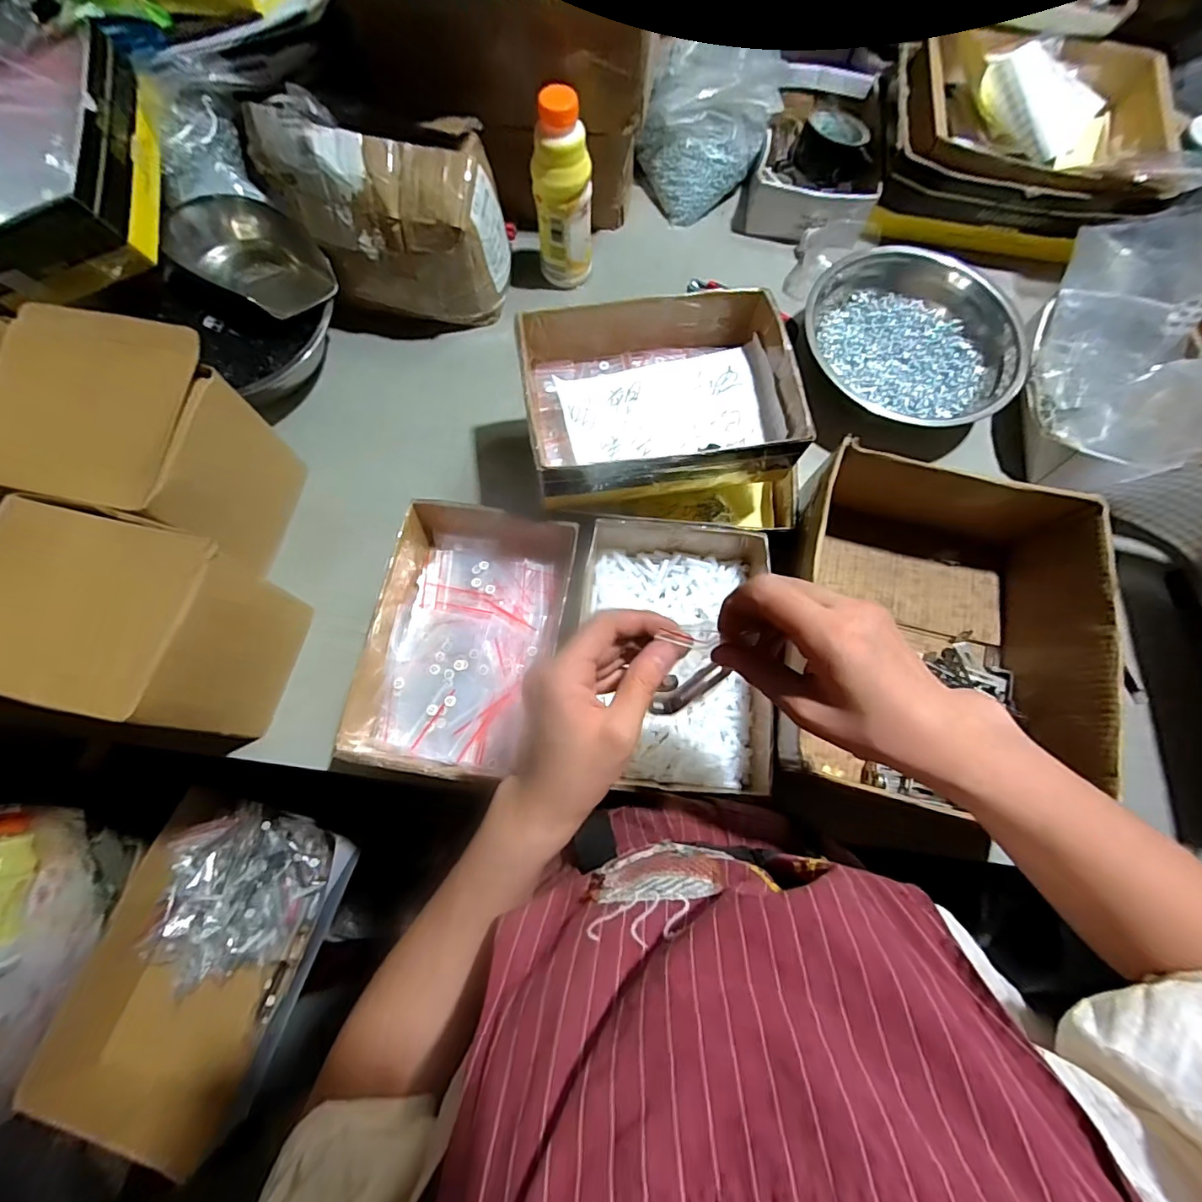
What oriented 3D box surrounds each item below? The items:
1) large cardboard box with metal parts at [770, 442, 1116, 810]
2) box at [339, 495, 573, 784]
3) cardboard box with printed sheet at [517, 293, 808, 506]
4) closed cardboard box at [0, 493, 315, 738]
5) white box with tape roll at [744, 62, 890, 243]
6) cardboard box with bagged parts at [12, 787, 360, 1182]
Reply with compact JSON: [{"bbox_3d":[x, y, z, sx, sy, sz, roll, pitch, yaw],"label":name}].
[{"bbox_3d":[0.312,0.017,0.504,0.262,0.124,0.271,10,73,2],"label":"large cardboard box with metal parts"},{"bbox_3d":[-0.133,0.032,0.507,0.170,0.063,0.263,9,73,2],"label":"box"},{"bbox_3d":[0.058,-0.198,0.507,0.243,0.065,0.178,-8,73,-4],"label":"cardboard box with printed sheet"},{"bbox_3d":[-0.398,0.022,0.460,0.177,0.171,0.148,15,73,3],"label":"closed cardboard box"},{"bbox_3d":[0.306,-0.631,0.720,0.161,0.085,0.265,15,73,3],"label":"white box with tape roll"},{"bbox_3d":[-0.484,0.447,0.658,0.228,0.142,0.339,16,73,4],"label":"cardboard box with bagged parts"}]

